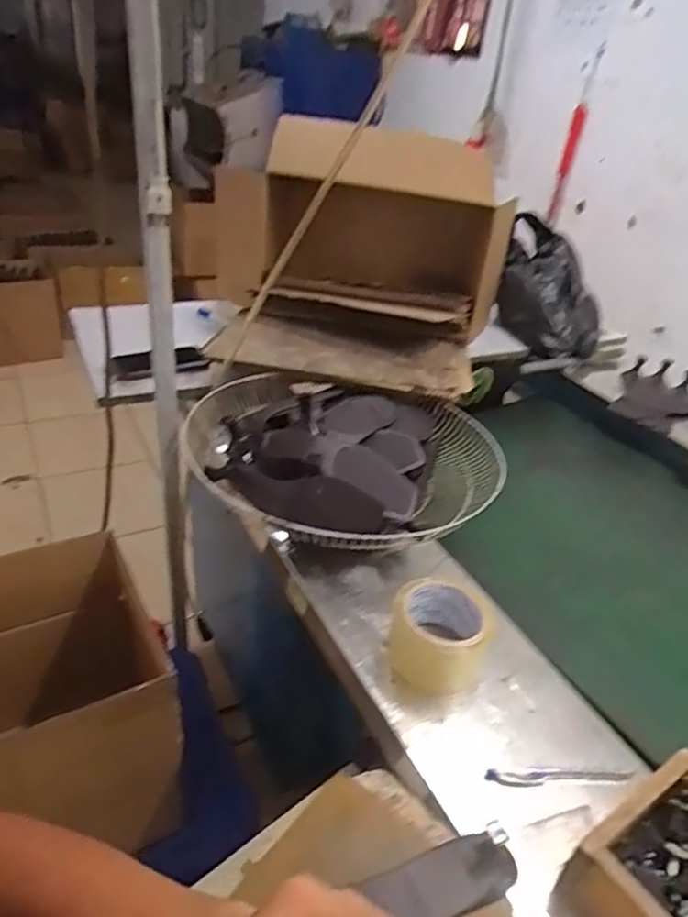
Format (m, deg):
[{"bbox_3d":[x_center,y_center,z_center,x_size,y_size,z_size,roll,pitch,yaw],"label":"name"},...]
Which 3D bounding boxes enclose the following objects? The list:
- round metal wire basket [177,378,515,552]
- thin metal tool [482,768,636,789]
[{"bbox_3d":[0.010,-0.019,0.856,0.400,0.114,0.391,6,33,-4],"label":"round metal wire basket"},{"bbox_3d":[0.194,0.284,0.548,0.134,0.010,0.014,4,33,-7],"label":"thin metal tool"}]

